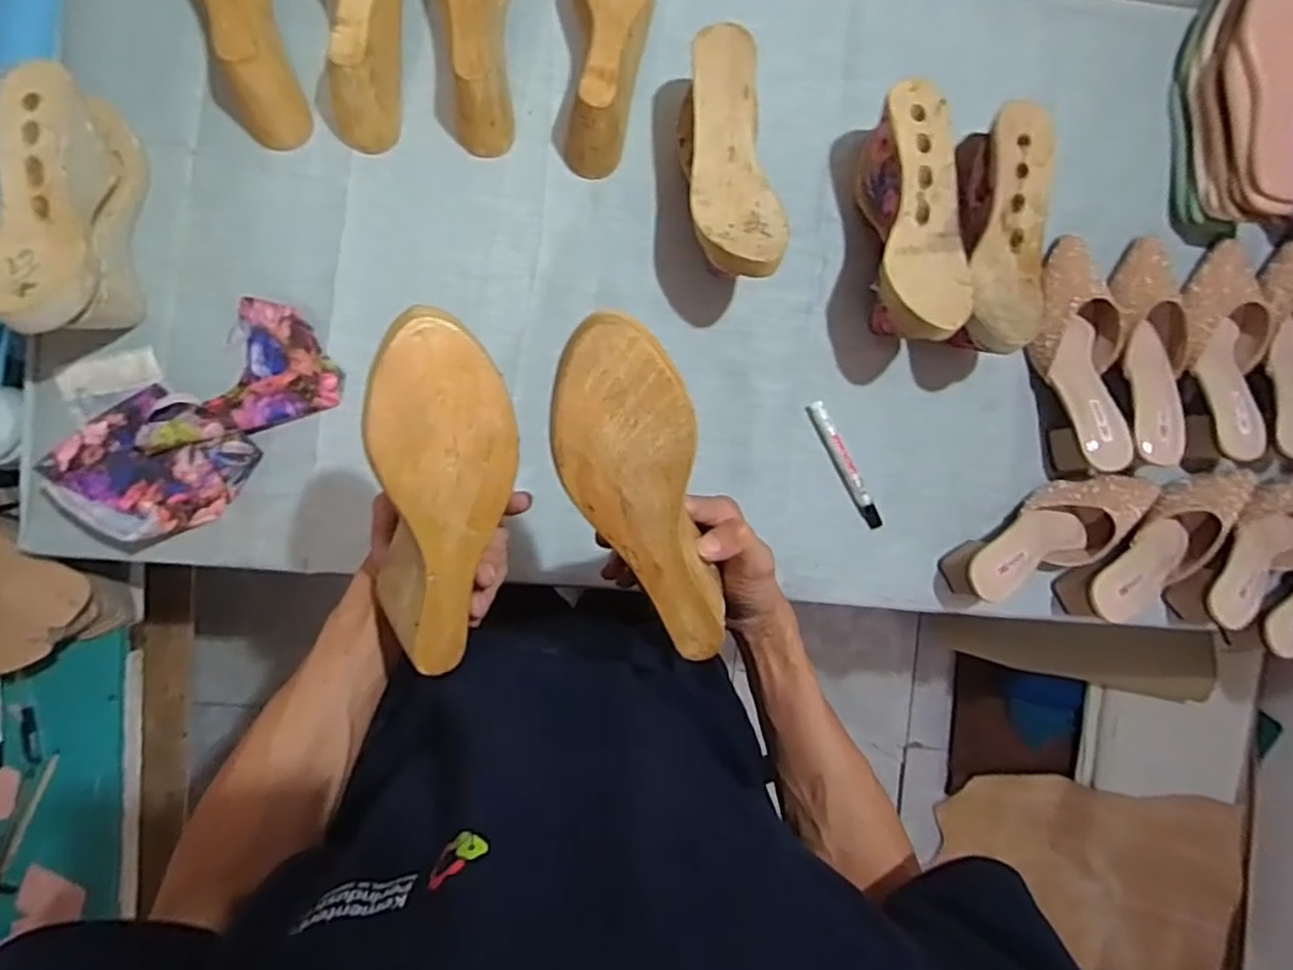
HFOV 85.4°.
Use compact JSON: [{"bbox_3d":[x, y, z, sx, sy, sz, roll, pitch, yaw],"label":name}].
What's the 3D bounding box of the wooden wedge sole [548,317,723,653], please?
[{"bbox_3d":[-0.002,0.009,0.420,0.075,0.040,0.214,-20,114,-6],"label":"wooden wedge sole"}]

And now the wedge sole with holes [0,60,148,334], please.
[{"bbox_3d":[-0.510,-0.236,0.615,0.079,0.128,0.229,-4,90,-6],"label":"wedge sole with holes"}]

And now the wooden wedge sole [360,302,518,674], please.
[{"bbox_3d":[-0.118,0.007,0.414,0.075,0.057,0.210,5,114,-6],"label":"wooden wedge sole"}]

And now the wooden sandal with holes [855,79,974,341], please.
[{"bbox_3d":[0.258,-0.253,0.691,0.083,0.134,0.239,0,91,-5],"label":"wooden sandal with holes"}]

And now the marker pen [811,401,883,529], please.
[{"bbox_3d":[0.216,-0.022,0.751,0.017,0.015,0.149,-27,93,-6],"label":"marker pen"}]

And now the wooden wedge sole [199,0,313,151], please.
[{"bbox_3d":[-0.381,-0.449,0.652,0.084,0.073,0.240,-9,91,-6],"label":"wooden wedge sole"}]

